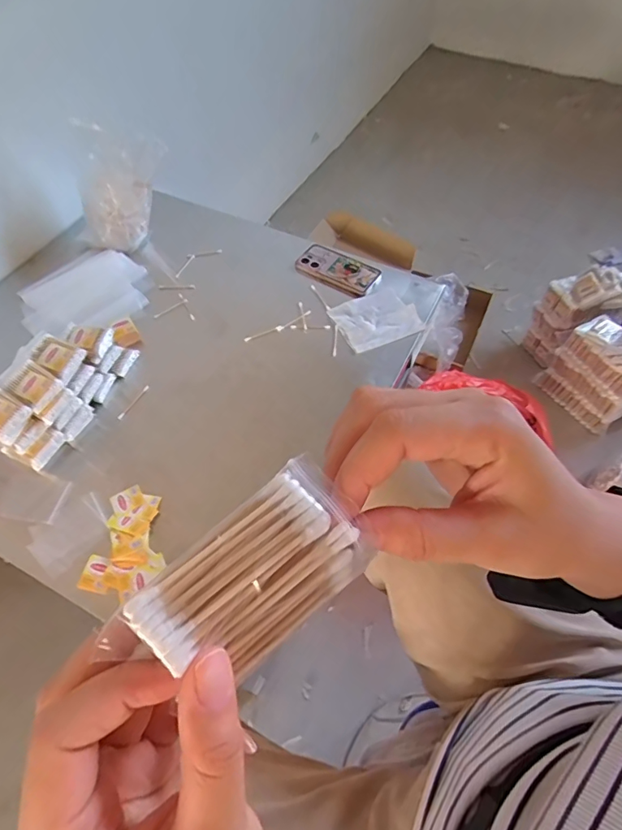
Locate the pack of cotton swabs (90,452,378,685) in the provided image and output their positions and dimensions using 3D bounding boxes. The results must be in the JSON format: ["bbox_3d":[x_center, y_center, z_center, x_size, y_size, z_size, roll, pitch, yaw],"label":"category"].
[{"bbox_3d":[-0.016,0.059,0.169,0.079,0.011,0.051,-39,100,-20],"label":"pack of cotton swabs"}]

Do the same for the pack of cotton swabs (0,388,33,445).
[{"bbox_3d":[-0.435,0.000,0.662,0.082,0.022,0.063,26,61,17],"label":"pack of cotton swabs"}]

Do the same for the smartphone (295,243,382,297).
[{"bbox_3d":[0.057,-0.290,0.945,0.170,0.019,0.085,32,67,18],"label":"smartphone"}]

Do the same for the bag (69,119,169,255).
[{"bbox_3d":[-0.363,-0.431,0.911,0.196,0.185,0.068,-28,61,-16],"label":"bag"}]

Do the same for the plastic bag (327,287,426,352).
[{"bbox_3d":[0.121,-0.182,0.873,0.145,0.008,0.116,-22,63,-9],"label":"plastic bag"}]

